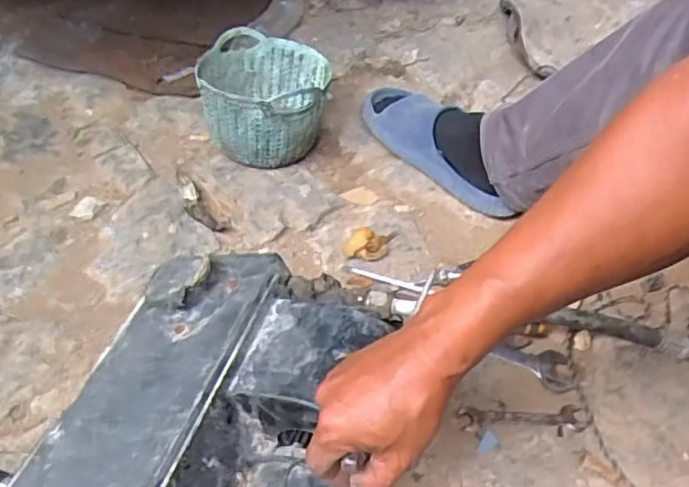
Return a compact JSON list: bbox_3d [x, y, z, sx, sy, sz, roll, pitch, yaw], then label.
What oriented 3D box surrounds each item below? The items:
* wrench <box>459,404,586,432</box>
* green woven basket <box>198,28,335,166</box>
[{"bbox_3d":[0.200,0.197,0.678,0.135,0.009,0.030,1,50,-4],"label":"wrench"},{"bbox_3d":[-0.115,-0.211,0.896,0.173,0.132,0.173,3,50,-3],"label":"green woven basket"}]

